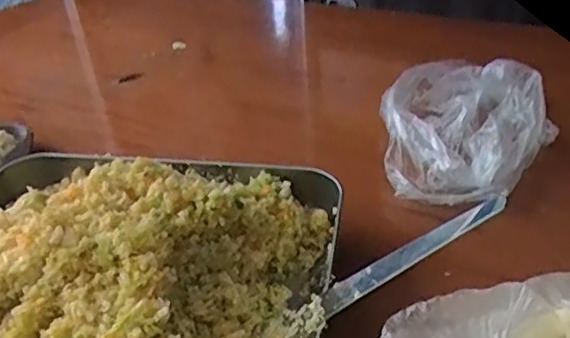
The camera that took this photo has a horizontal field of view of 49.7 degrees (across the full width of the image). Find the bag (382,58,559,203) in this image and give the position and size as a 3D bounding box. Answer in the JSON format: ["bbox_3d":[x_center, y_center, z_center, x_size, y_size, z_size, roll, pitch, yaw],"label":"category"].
[{"bbox_3d":[0.138,-0.038,0.489,0.130,0.052,0.159,12,40,19],"label":"bag"}]

